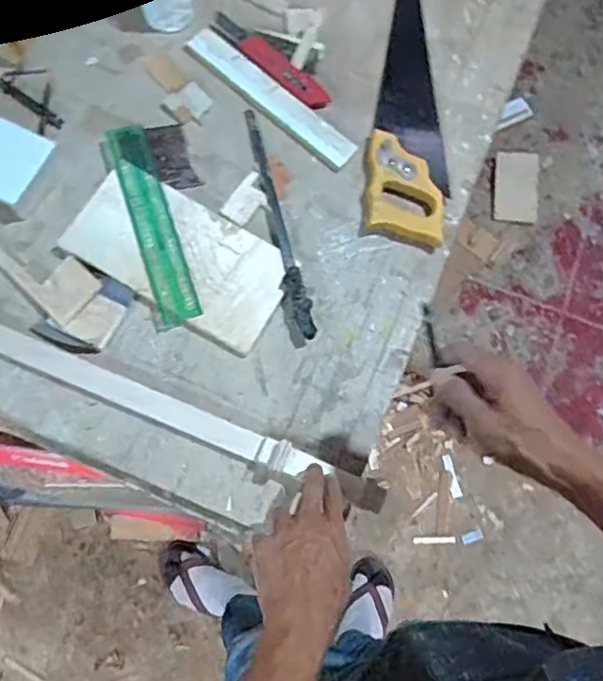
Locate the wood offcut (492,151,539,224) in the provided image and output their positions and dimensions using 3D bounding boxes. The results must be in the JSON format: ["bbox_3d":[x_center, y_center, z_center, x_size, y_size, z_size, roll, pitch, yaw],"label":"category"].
[{"bbox_3d":[0.526,-0.379,1.467,0.105,0.021,0.197,11,72,-1],"label":"wood offcut"}]

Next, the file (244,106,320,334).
[{"bbox_3d":[-0.033,-0.143,0.724,0.027,0.026,0.305,-14,75,-9],"label":"file"}]

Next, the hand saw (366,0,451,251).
[{"bbox_3d":[0.138,-0.314,0.790,0.100,0.022,0.409,3,73,-4],"label":"hand saw"}]

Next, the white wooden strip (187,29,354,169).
[{"bbox_3d":[-0.040,-0.311,0.768,0.254,0.007,0.048,40,76,5],"label":"white wooden strip"}]

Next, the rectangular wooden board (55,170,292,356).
[{"bbox_3d":[-0.140,-0.101,0.700,0.250,0.010,0.134,32,73,2],"label":"rectangular wooden board"}]

